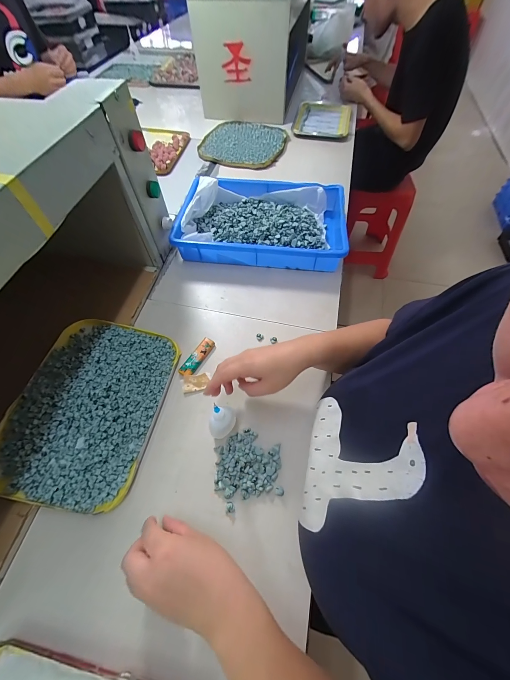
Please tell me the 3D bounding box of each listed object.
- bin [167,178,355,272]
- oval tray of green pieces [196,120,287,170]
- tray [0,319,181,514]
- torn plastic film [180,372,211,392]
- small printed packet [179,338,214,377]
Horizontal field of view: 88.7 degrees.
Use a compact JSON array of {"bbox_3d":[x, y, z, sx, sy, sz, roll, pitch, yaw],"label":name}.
[{"bbox_3d":[0.019,-0.270,0.605,0.357,0.073,0.239,8,60,4],"label":"bin"},{"bbox_3d":[-0.038,-0.626,0.832,0.252,0.018,0.251,16,60,8],"label":"oval tray of green pieces"},{"bbox_3d":[-0.252,0.094,0.404,0.208,0.033,0.276,11,60,5],"label":"tray"},{"bbox_3d":[-0.098,0.070,0.433,0.048,0.006,0.030,-7,60,-5],"label":"torn plastic film"},{"bbox_3d":[-0.101,0.030,0.458,0.022,0.007,0.079,29,63,15],"label":"small printed packet"}]

